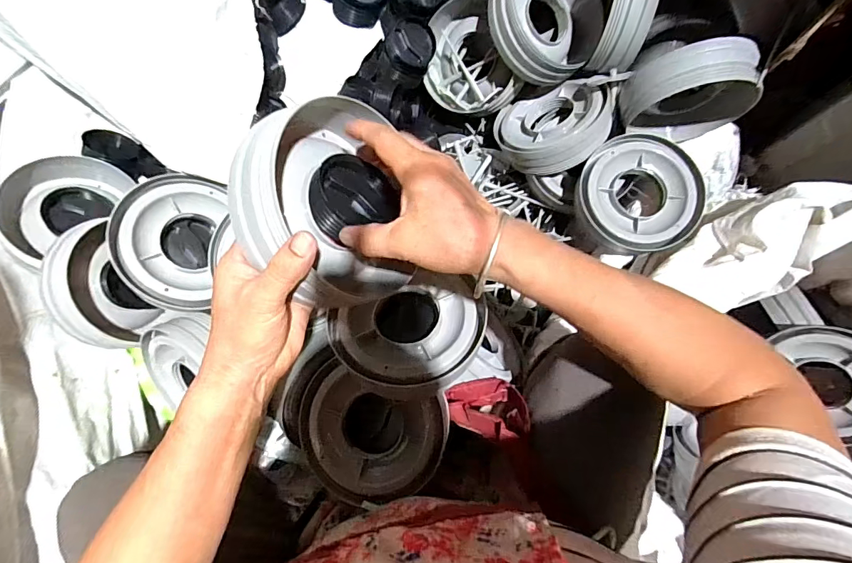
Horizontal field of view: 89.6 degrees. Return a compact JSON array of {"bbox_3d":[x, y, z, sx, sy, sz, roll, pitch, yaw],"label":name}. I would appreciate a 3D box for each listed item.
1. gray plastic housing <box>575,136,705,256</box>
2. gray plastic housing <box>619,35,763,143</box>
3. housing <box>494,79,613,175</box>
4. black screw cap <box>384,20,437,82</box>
[{"bbox_3d":[0.293,-0.121,0.607,0.161,0.061,0.162,0,76,0],"label":"gray plastic housing"},{"bbox_3d":[0.347,-0.251,0.579,0.159,0.165,0.067,-2,76,0],"label":"gray plastic housing"},{"bbox_3d":[0.184,-0.235,0.627,0.162,0.052,0.162,-42,49,3],"label":"housing"},{"bbox_3d":[-0.026,-0.335,0.635,0.071,0.043,0.080,-4,103,-14],"label":"black screw cap"}]

